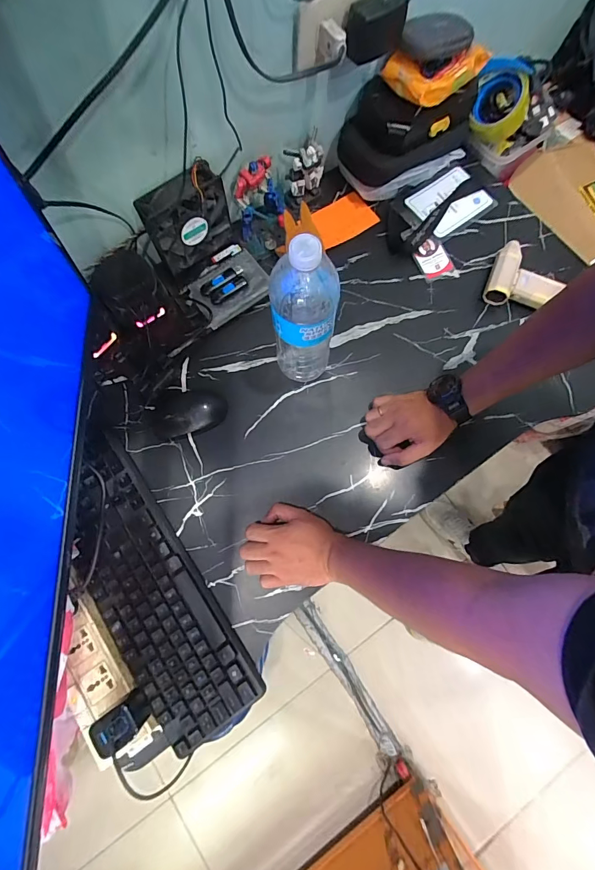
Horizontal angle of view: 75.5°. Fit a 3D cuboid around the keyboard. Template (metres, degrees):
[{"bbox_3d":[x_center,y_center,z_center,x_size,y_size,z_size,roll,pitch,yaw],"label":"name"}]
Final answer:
[{"bbox_3d":[-0.208,0.190,0.515,0.122,0.031,0.410,-33,79,-8],"label":"keyboard"}]

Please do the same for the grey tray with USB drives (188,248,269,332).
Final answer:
[{"bbox_3d":[-0.107,-0.237,0.610,0.117,0.031,0.091,-34,79,-8],"label":"grey tray with USB drives"}]

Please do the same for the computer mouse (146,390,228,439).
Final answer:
[{"bbox_3d":[-0.166,-0.036,0.568,0.116,0.031,0.073,-8,77,-2],"label":"computer mouse"}]

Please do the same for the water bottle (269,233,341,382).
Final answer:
[{"bbox_3d":[0.006,-0.136,0.480,0.079,0.256,0.068,7,77,1],"label":"water bottle"}]

